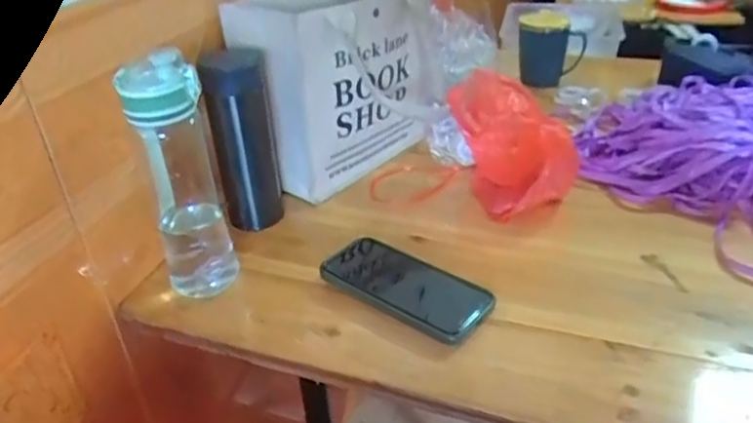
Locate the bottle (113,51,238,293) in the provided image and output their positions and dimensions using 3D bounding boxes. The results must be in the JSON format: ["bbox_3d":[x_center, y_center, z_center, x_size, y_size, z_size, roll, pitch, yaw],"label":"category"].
[{"bbox_3d":[-0.180,-0.031,0.573,0.066,0.225,0.064,-10,32,-12],"label":"bottle"}]

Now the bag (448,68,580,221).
[{"bbox_3d":[0.153,-0.081,0.709,0.096,0.142,0.145,-10,32,-12],"label":"bag"}]

